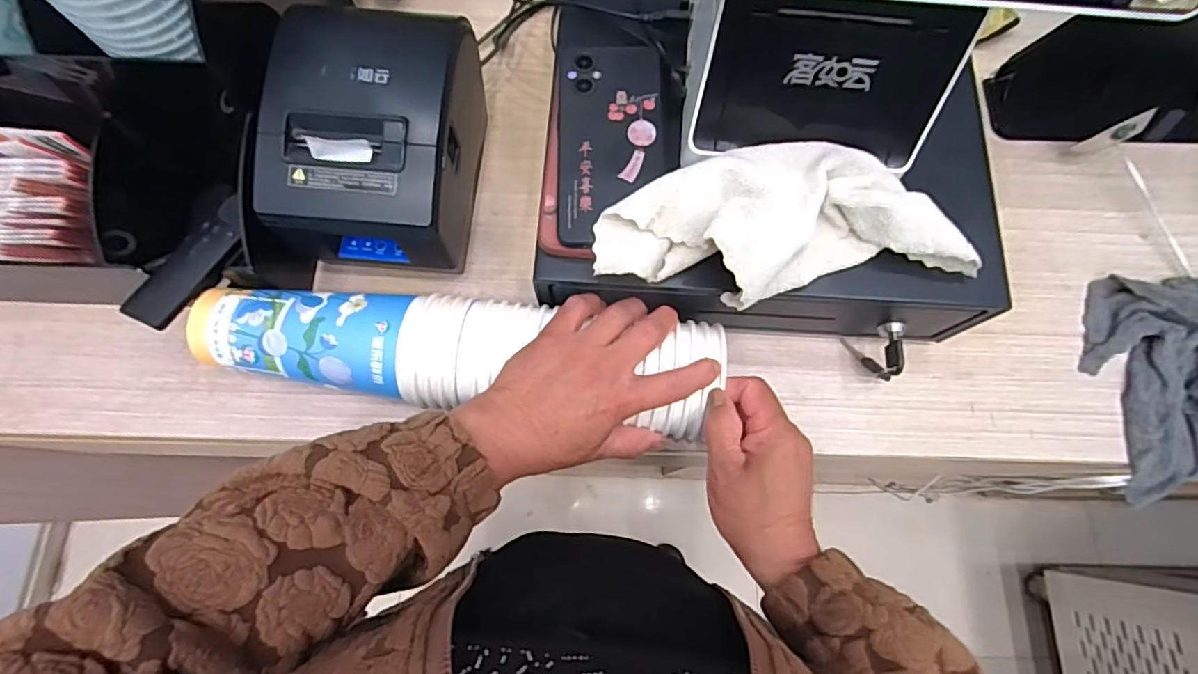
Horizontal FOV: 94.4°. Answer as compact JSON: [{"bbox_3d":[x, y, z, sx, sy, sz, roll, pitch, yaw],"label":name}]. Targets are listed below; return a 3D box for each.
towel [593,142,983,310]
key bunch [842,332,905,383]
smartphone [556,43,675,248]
[{"bbox_3d":[0.123,-0.073,0.367,0.250,0.041,0.100,-6,74,-3],"label":"towel"},{"bbox_3d":[0.225,0.012,0.447,0.016,0.051,0.045,-23,75,-8],"label":"key bunch"},{"bbox_3d":[0.010,-0.137,0.387,0.076,0.004,0.156,0,73,-1],"label":"smartphone"}]

